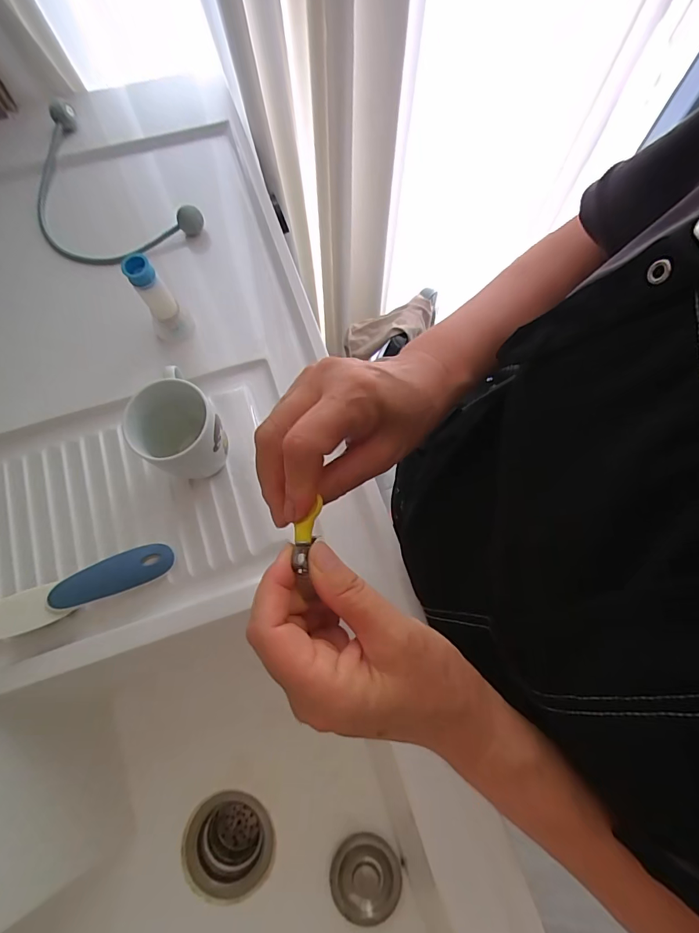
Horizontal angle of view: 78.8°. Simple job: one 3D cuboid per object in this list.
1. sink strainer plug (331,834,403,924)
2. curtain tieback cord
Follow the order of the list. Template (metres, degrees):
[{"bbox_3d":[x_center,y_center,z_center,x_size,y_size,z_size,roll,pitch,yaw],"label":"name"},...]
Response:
[{"bbox_3d":[0.017,0.493,0.510,0.081,0.013,0.086,0,71,-1],"label":"sink strainer plug"},{"bbox_3d":[-0.349,-0.359,0.571,0.282,0.056,0.161,40,75,12],"label":"curtain tieback cord"}]

